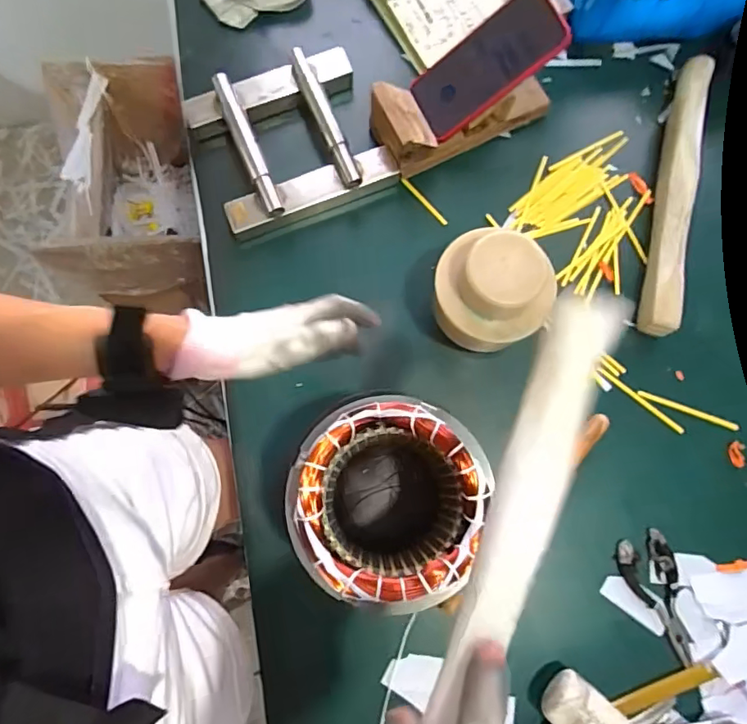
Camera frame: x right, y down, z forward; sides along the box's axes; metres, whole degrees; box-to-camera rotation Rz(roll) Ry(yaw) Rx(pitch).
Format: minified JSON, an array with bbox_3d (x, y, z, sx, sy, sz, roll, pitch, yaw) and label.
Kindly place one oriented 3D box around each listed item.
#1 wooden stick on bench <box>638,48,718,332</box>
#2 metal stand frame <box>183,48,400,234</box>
[{"bbox_3d":[0.339,-0.191,0.576,0.038,0.032,0.331,15,77,2],"label":"wooden stick on bench"},{"bbox_3d":[-0.095,-0.256,0.584,0.200,0.040,0.178,-24,78,-7],"label":"metal stand frame"}]

